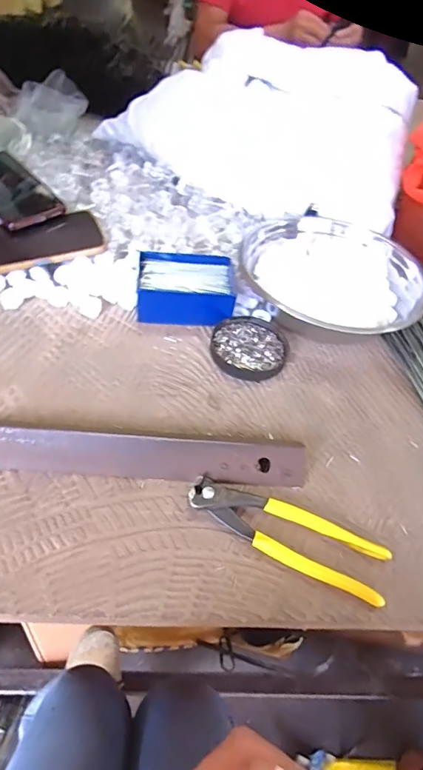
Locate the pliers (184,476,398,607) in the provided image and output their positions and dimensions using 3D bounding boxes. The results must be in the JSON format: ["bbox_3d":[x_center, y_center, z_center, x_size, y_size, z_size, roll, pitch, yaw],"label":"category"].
[{"bbox_3d":[0.061,0.118,0.370,0.163,0.017,0.049,23,51,9],"label":"pliers"}]

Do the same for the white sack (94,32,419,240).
[{"bbox_3d":[0.062,-0.389,0.678,0.452,0.138,0.242,16,50,4],"label":"white sack"}]

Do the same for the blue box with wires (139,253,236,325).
[{"bbox_3d":[-0.029,-0.114,0.534,0.109,0.039,0.083,2,51,-8],"label":"blue box with wires"}]

